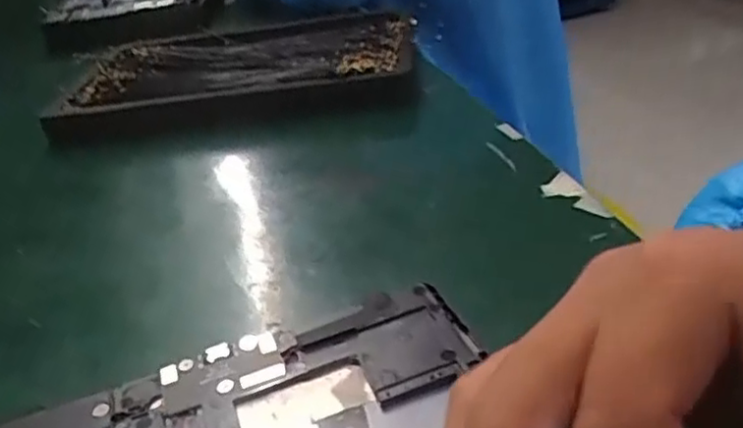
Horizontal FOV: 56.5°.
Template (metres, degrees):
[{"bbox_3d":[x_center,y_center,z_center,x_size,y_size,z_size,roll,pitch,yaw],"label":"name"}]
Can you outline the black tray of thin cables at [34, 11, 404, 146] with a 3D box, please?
[{"bbox_3d":[-0.093,-0.101,0.495,0.236,0.031,0.152,-7,31,0],"label":"black tray of thin cables"}]

